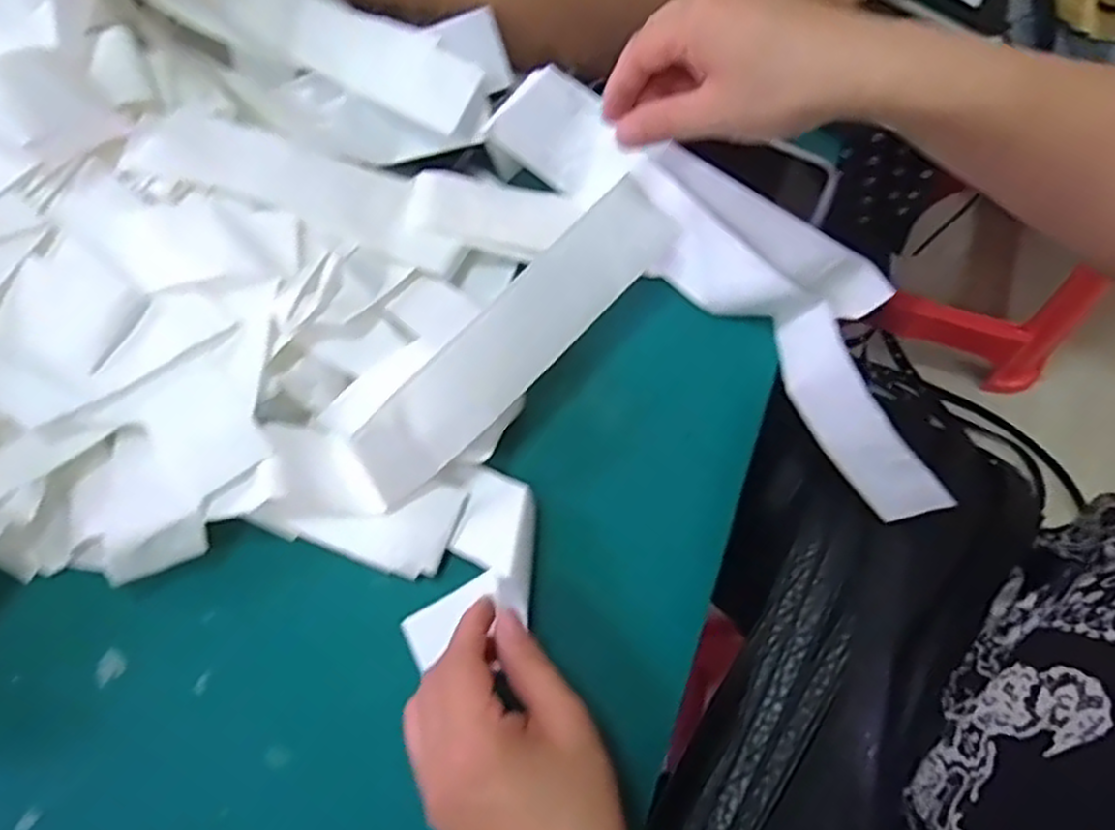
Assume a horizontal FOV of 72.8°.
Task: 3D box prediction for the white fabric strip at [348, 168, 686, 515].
[{"bbox_3d":[-0.019,-0.043,0.395,0.209,0.011,0.044,-46,105,-12],"label":"white fabric strip"}]

